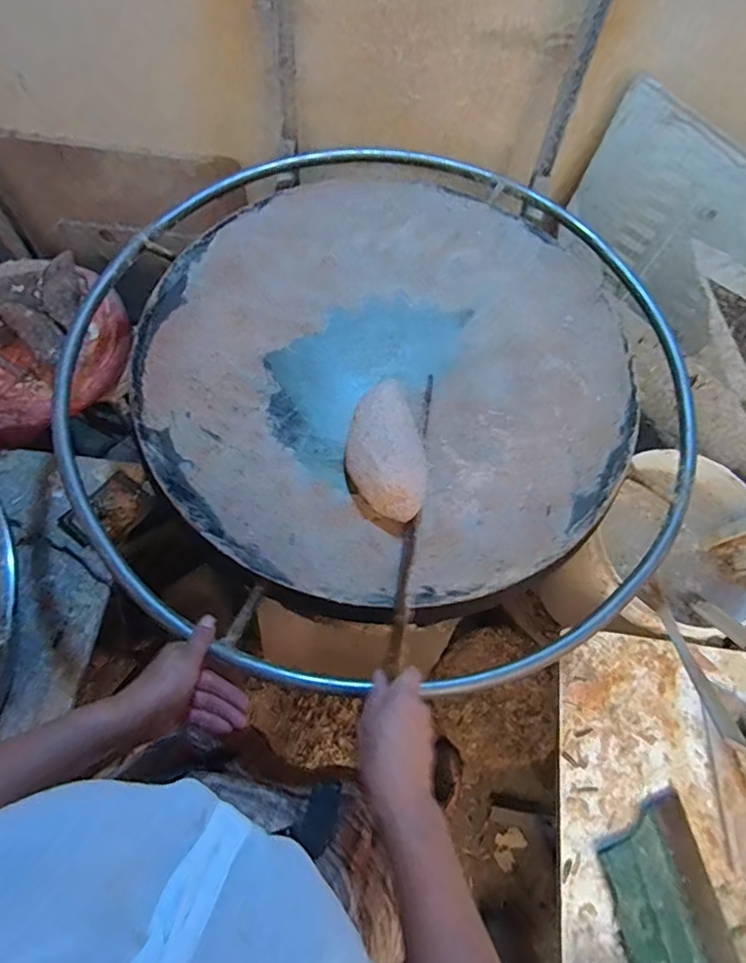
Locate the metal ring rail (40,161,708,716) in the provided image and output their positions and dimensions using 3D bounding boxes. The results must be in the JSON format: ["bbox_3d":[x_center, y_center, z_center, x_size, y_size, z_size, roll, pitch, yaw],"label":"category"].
[{"bbox_3d":[0.020,-0.176,0.721,0.818,0.051,0.869,16,66,5],"label":"metal ring rail"}]

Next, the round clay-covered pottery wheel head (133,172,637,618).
[{"bbox_3d":[0.018,-0.163,0.683,0.605,0.020,0.613,1,66,-2],"label":"round clay-covered pottery wheel head"}]

